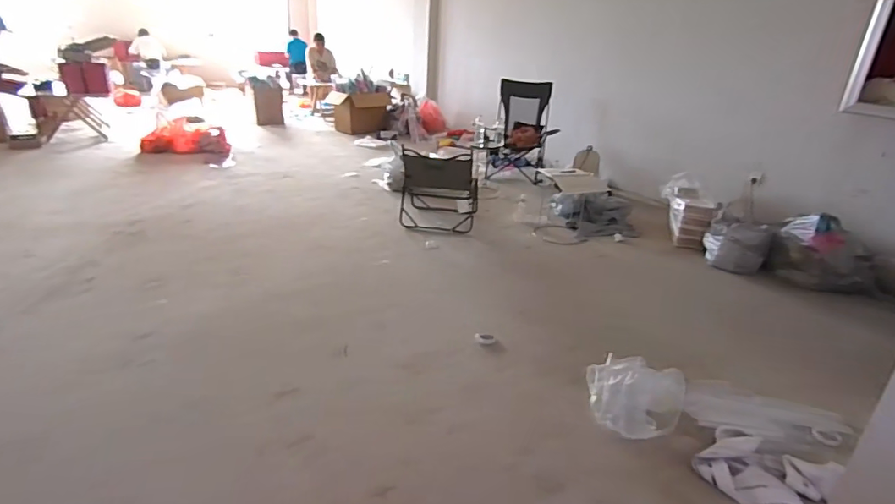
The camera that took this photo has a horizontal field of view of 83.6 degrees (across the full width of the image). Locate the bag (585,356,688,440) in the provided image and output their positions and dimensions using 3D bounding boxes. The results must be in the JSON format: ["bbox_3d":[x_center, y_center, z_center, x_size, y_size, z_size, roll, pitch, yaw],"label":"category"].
[{"bbox_3d":[0.665,0.514,1.810,0.340,0.185,0.261,15,26,24],"label":"bag"}]

